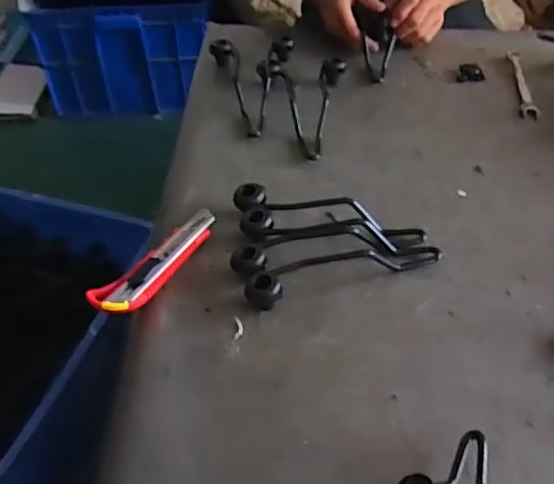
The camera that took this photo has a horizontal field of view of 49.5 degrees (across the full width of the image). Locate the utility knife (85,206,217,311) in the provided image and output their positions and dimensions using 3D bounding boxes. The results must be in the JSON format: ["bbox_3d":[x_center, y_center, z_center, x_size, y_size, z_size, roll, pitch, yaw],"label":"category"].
[{"bbox_3d":[-0.111,0.021,0.584,0.037,0.020,0.149,31,54,27],"label":"utility knife"}]

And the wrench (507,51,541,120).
[{"bbox_3d":[0.335,-0.216,0.818,0.026,0.012,0.146,5,47,5],"label":"wrench"}]

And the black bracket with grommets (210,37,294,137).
[{"bbox_3d":[-0.037,-0.213,0.797,0.116,0.040,0.180,1,47,2],"label":"black bracket with grommets"}]

